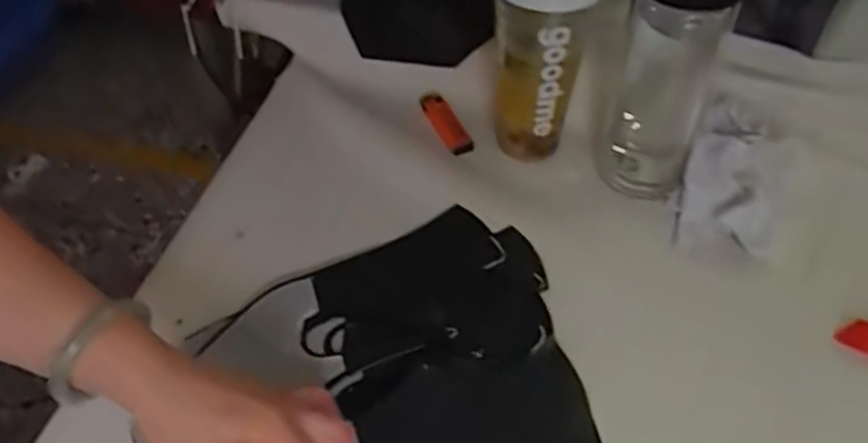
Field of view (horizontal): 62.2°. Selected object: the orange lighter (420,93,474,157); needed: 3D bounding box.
[{"bbox_3d":[0.013,-0.094,0.689,0.019,0.014,0.077,-24,64,-19],"label":"orange lighter"}]

